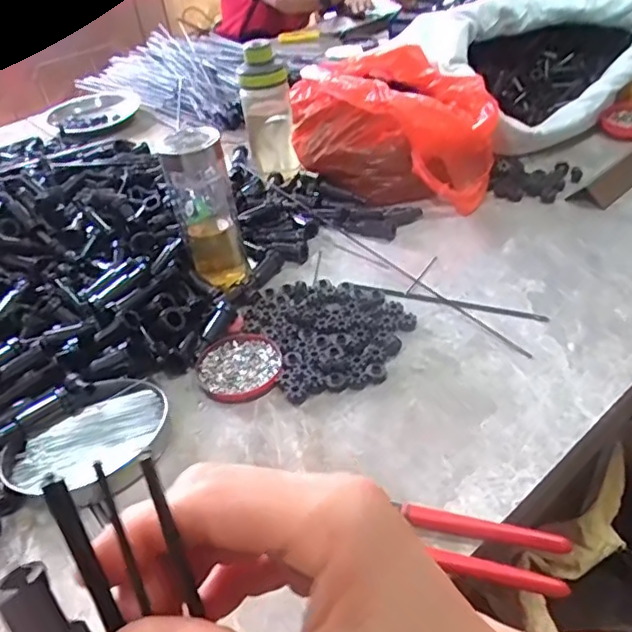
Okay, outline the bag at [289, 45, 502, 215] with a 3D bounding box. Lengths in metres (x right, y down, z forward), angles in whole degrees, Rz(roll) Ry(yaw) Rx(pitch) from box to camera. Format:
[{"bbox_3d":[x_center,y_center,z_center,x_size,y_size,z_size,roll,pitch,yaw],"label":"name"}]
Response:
[{"bbox_3d":[0.102,-0.271,0.851,0.267,0.140,0.292,-6,38,1],"label":"bag"}]

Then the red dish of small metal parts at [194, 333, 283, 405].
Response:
[{"bbox_3d":[-0.074,0.050,0.577,0.079,0.009,0.088,-20,40,-17],"label":"red dish of small metal parts"}]

